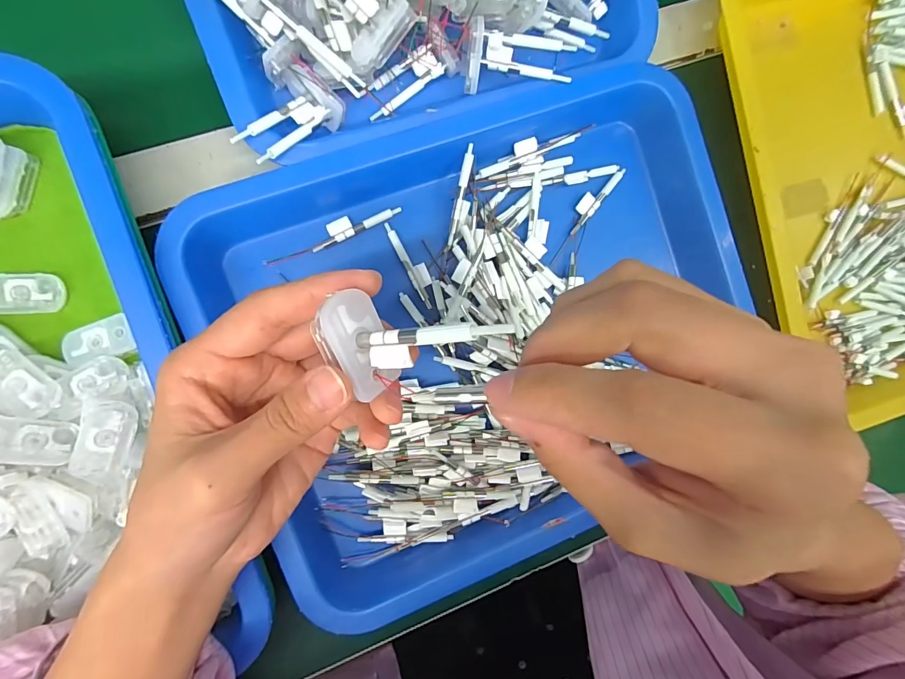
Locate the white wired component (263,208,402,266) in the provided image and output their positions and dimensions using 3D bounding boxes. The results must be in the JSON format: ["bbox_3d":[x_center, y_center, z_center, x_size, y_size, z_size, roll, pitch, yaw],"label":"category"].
[{"bbox_3d":[-0.074,-0.065,0.261,0.087,0.004,0.012,-28,95,-8],"label":"white wired component"}]

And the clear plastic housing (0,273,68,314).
[{"bbox_3d":[-0.227,-0.024,0.223,0.037,0.007,0.021,-3,91,-9],"label":"clear plastic housing"}]

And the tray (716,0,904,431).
[{"bbox_3d":[0.333,-0.120,0.317,0.265,0.045,0.333,-15,93,-9],"label":"tray"}]

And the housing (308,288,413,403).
[{"bbox_3d":[-0.035,0.003,0.147,0.024,0.012,0.034,-28,108,-43],"label":"housing"}]

